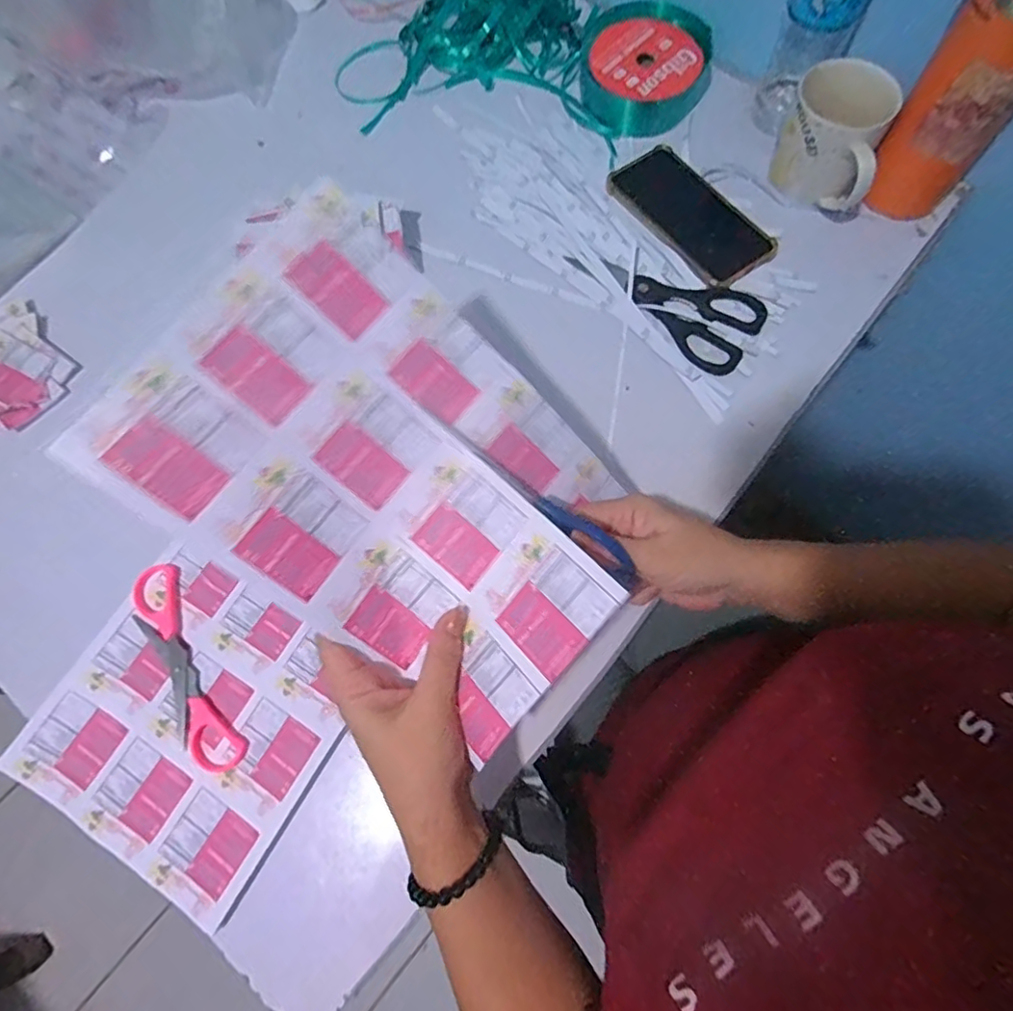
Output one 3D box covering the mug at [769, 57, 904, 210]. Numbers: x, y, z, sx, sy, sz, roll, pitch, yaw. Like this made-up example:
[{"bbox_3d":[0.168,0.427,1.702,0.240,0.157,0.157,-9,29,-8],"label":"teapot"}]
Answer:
[{"bbox_3d":[0.294,-0.327,0.508,0.090,0.084,0.073,32,77,10],"label":"mug"}]

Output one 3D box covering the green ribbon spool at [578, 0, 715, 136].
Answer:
[{"bbox_3d":[0.140,-0.447,0.578,0.127,0.040,0.127,-1,74,2],"label":"green ribbon spool"}]

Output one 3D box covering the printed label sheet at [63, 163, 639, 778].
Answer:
[{"bbox_3d":[-0.050,-0.016,0.311,0.279,0.095,0.196,42,78,-19],"label":"printed label sheet"}]

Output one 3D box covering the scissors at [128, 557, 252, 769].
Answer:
[{"bbox_3d":[-0.250,0.125,0.437,0.041,0.007,0.167,-29,75,-6],"label":"scissors"}]

